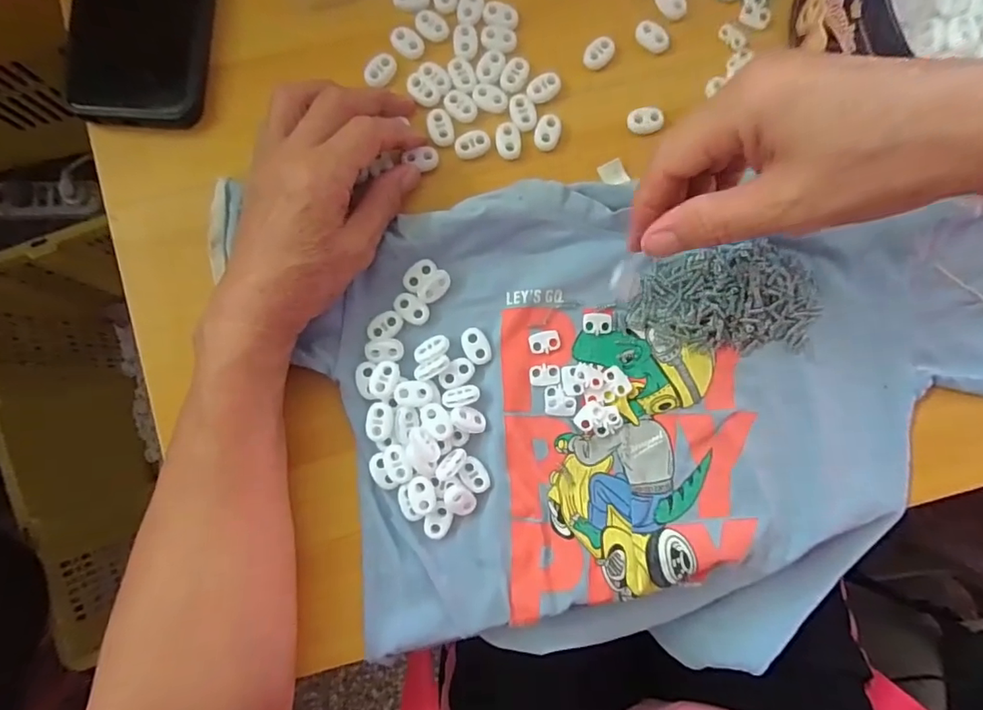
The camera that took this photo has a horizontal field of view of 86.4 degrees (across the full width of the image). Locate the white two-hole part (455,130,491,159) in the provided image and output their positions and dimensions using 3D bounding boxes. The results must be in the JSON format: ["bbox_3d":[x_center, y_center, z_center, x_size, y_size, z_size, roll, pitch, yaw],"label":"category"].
[{"bbox_3d":[-0.012,-0.130,0.322,0.022,0.004,0.015,-29,87,-4],"label":"white two-hole part"}]

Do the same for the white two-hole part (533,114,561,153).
[{"bbox_3d":[0.035,-0.139,0.324,0.015,0.004,0.022,18,85,0],"label":"white two-hole part"}]

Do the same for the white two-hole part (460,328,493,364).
[{"bbox_3d":[-0.009,-0.005,0.315,0.015,0.004,0.023,-27,87,-4],"label":"white two-hole part"}]

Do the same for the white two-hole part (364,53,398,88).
[{"bbox_3d":[-0.068,-0.177,0.323,0.016,0.004,0.022,38,85,1],"label":"white two-hole part"}]

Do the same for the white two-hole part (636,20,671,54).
[{"bbox_3d":[0.102,-0.200,0.329,0.023,0.006,0.015,40,85,1],"label":"white two-hole part"}]

